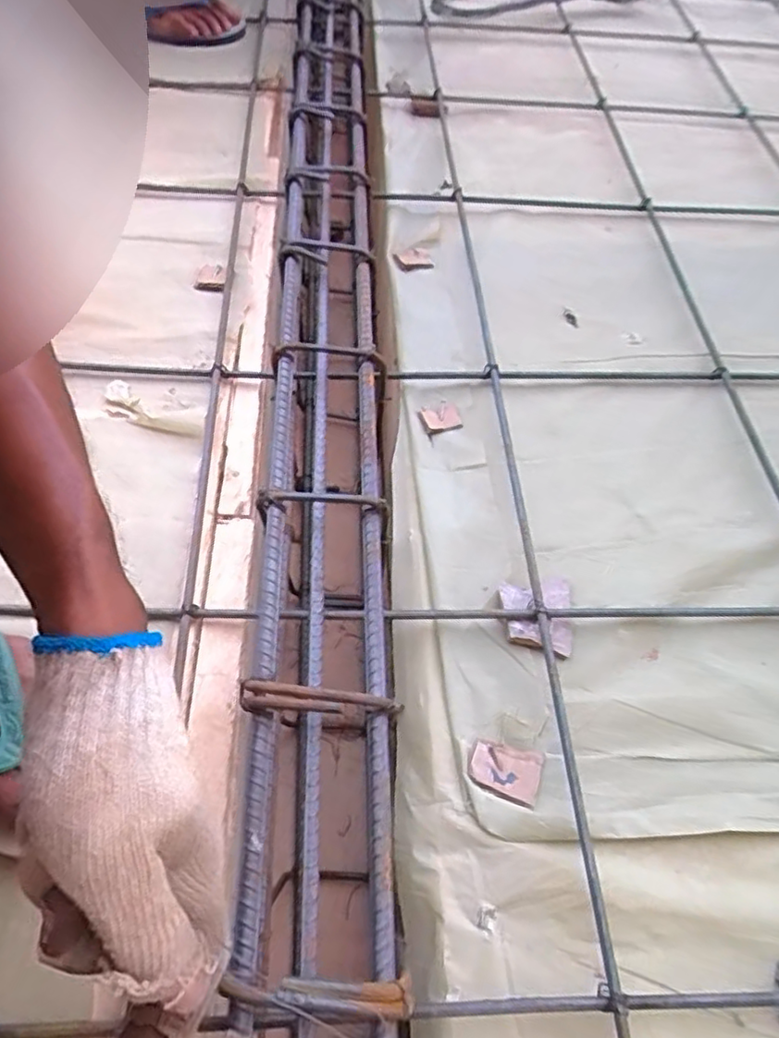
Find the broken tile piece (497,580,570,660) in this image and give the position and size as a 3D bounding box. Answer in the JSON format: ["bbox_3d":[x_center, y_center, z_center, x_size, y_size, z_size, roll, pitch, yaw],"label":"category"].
[{"bbox_3d":[0.112,0.072,0.485,0.054,0.015,0.062,6,57,0],"label":"broken tile piece"}]

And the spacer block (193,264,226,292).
[{"bbox_3d":[-0.187,-0.252,0.664,0.036,0.009,0.036,13,57,5],"label":"spacer block"}]

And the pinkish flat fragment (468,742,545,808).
[{"bbox_3d":[0.079,0.170,0.431,0.047,0.005,0.034,23,59,10],"label":"pinkish flat fragment"}]

